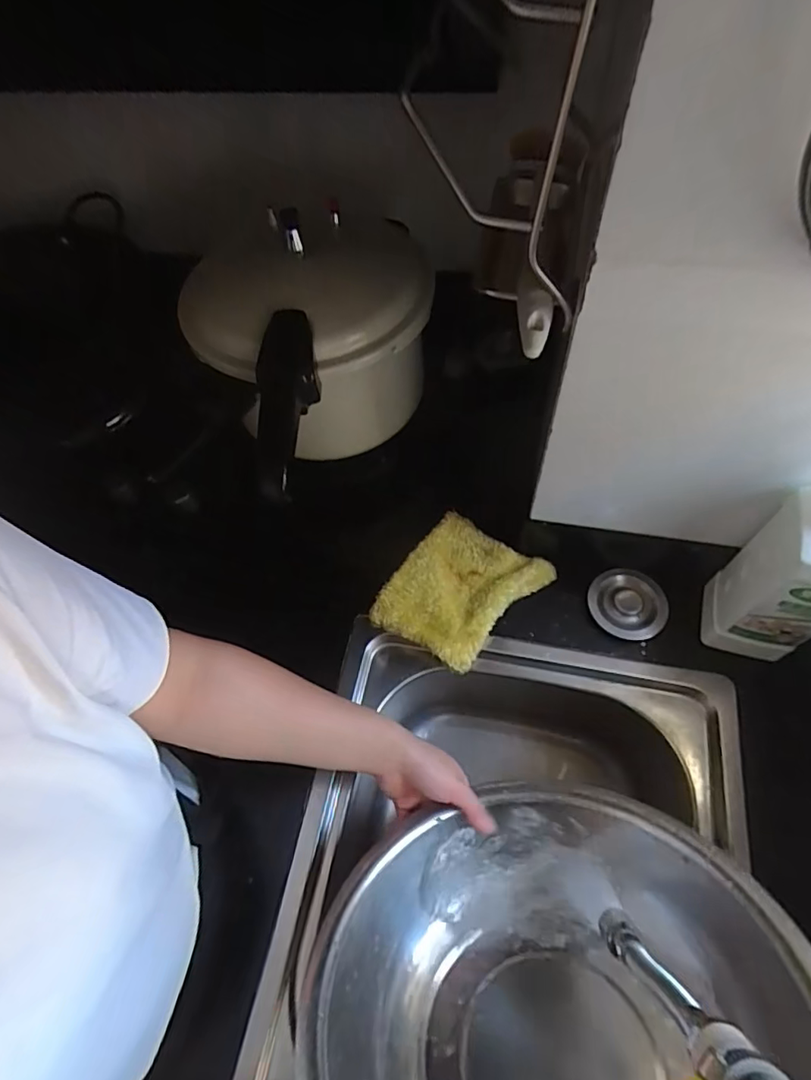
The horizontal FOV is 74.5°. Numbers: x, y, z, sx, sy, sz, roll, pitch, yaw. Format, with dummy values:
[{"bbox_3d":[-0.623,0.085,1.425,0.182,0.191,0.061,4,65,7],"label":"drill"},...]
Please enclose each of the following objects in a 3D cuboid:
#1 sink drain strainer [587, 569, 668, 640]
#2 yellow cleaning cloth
[{"bbox_3d":[0.247,0.071,0.593,0.074,0.020,0.080,-2,60,3],"label":"sink drain strainer"},{"bbox_3d":[0.062,0.057,0.609,0.140,0.029,0.162,32,67,21],"label":"yellow cleaning cloth"}]

